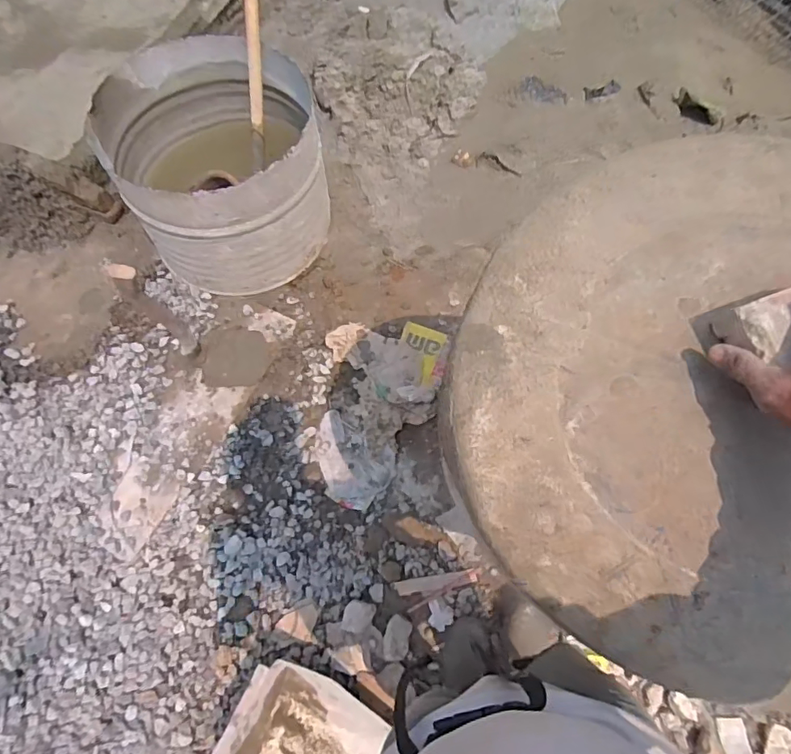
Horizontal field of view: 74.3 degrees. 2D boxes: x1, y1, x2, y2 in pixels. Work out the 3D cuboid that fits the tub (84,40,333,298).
[{"bbox_3d":[-0.510,-0.641,1.560,0.565,0.388,0.635,-32,71,-9],"label":"tub"}]

